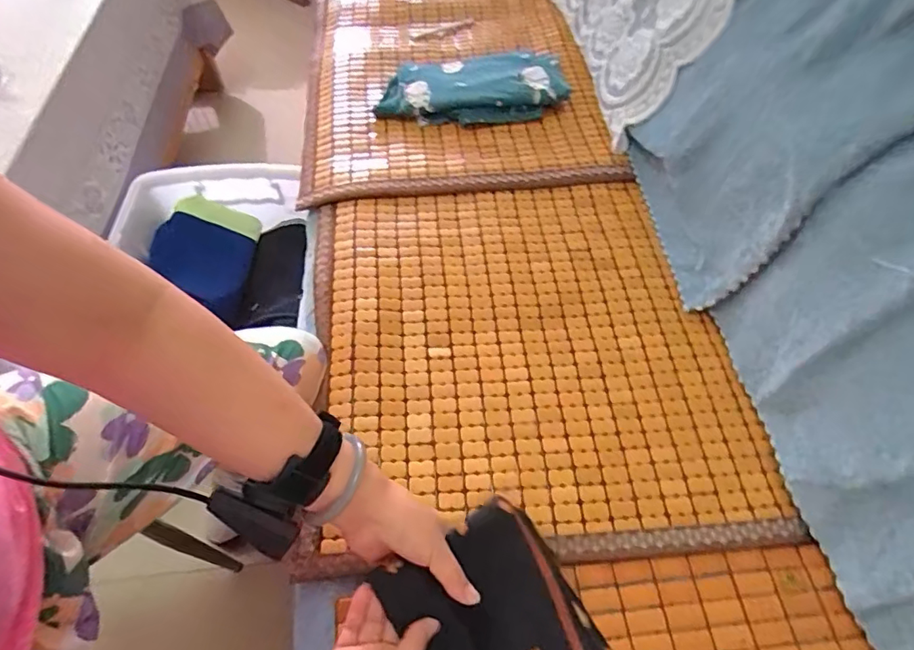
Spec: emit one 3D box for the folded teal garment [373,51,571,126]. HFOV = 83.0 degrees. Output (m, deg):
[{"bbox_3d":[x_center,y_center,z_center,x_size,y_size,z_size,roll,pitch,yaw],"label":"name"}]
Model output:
[{"bbox_3d":[0.022,-0.404,0.860,0.302,0.040,0.163,-7,59,-5],"label":"folded teal garment"}]

